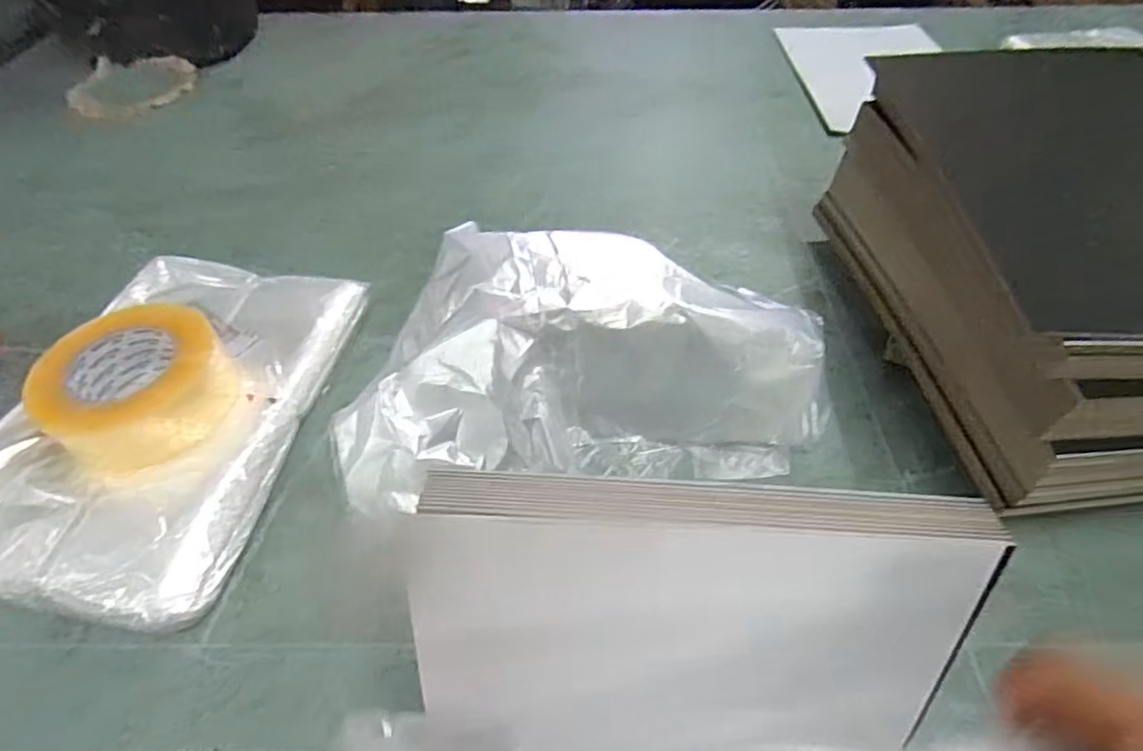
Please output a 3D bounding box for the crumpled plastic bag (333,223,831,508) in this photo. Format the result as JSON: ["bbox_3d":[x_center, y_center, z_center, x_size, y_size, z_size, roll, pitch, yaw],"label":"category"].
[{"bbox_3d":[0.003,-0.019,0.500,0.378,0.118,0.188,-5,48,-4],"label":"crumpled plastic bag"}]

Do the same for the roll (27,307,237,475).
[{"bbox_3d":[-0.341,0.011,0.493,0.131,0.067,0.129,-1,50,1],"label":"roll"}]

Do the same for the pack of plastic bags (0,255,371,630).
[{"bbox_3d":[-0.337,0.026,0.518,0.221,0.043,0.338,5,49,6],"label":"pack of plastic bags"}]

